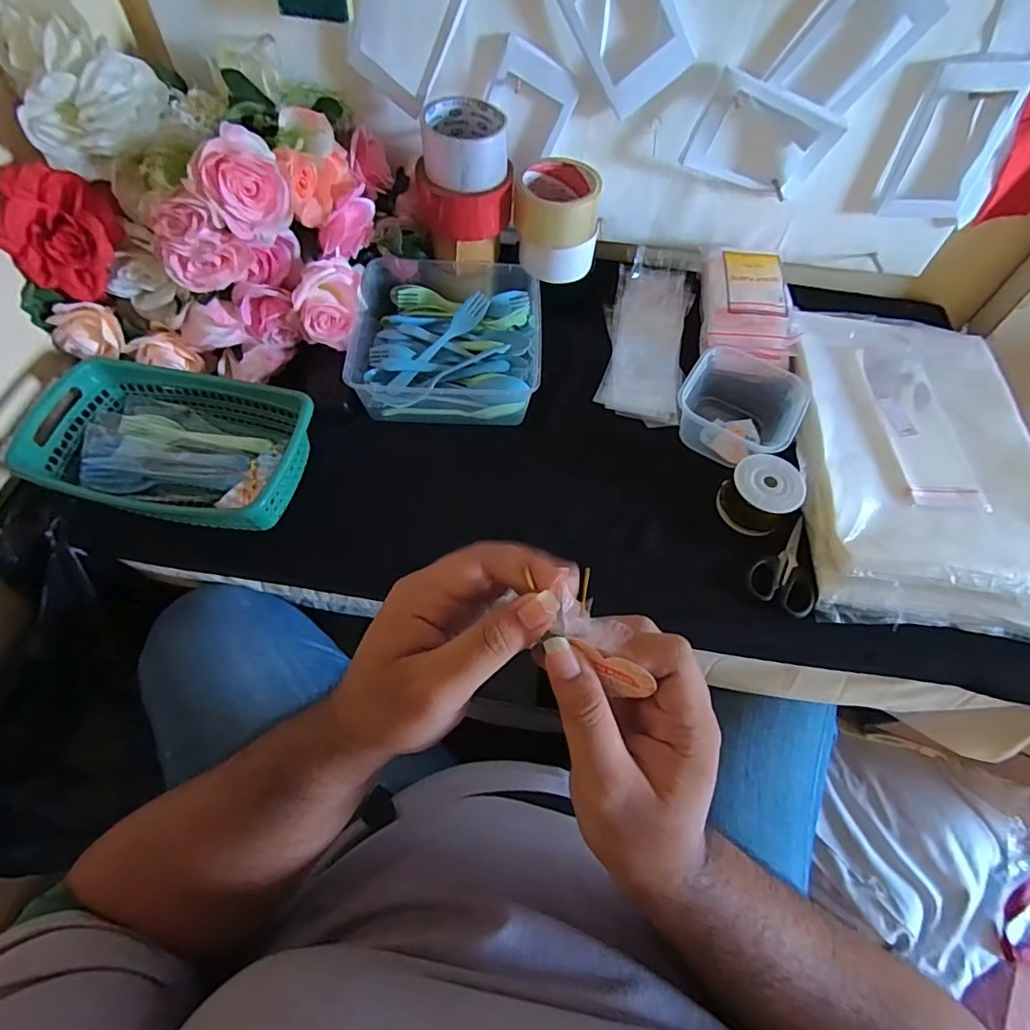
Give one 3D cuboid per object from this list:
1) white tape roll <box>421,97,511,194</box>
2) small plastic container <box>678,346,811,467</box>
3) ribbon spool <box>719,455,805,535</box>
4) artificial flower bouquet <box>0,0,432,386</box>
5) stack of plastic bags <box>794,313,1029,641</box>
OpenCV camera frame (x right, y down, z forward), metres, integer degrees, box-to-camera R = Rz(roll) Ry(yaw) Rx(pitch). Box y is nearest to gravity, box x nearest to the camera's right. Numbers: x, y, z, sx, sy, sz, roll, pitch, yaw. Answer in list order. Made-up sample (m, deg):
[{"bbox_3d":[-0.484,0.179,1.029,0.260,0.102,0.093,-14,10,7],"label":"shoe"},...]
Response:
[{"bbox_3d":[-0.052,-0.384,0.551,0.086,0.050,0.084,-2,60,-4],"label":"white tape roll"},{"bbox_3d":[0.244,-0.119,0.579,0.119,0.067,0.128,28,62,13],"label":"small plastic container"},{"bbox_3d":[0.243,-0.020,0.527,0.068,0.051,0.065,1,60,-2],"label":"ribbon spool"},{"bbox_3d":[-0.290,-0.320,0.542,0.348,0.235,0.258,3,59,-2],"label":"artificial flower bouquet"},{"bbox_3d":[0.426,-0.068,0.564,0.242,0.044,0.382,8,59,2],"label":"stack of plastic bags"}]

